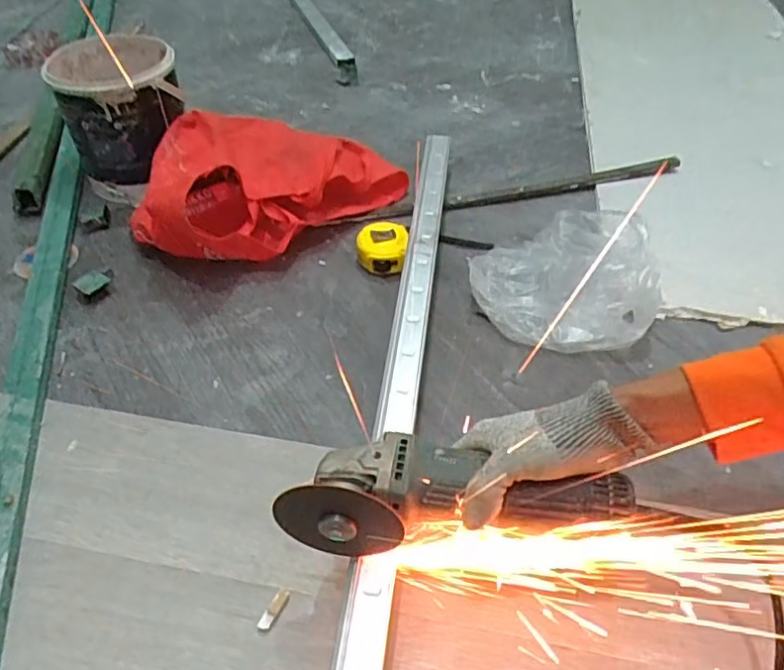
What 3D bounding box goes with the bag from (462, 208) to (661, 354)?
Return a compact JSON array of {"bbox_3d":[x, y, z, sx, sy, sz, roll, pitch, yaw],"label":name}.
[{"bbox_3d":[0.214,-0.086,0.775,0.217,0.091,0.216,8,46,8],"label":"bag"}]

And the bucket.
[{"bbox_3d":[-0.406,-0.330,0.925,0.177,0.186,0.193,-13,47,-12],"label":"bucket"}]

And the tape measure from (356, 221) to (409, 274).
[{"bbox_3d":[-0.014,-0.119,0.834,0.070,0.047,0.076,2,46,2],"label":"tape measure"}]

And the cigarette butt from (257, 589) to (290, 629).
[{"bbox_3d":[-0.101,0.236,0.523,0.012,0.010,0.036,22,50,20],"label":"cigarette butt"}]

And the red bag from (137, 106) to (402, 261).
[{"bbox_3d":[-0.195,-0.245,0.891,0.382,0.137,0.271,-28,52,-25],"label":"red bag"}]

